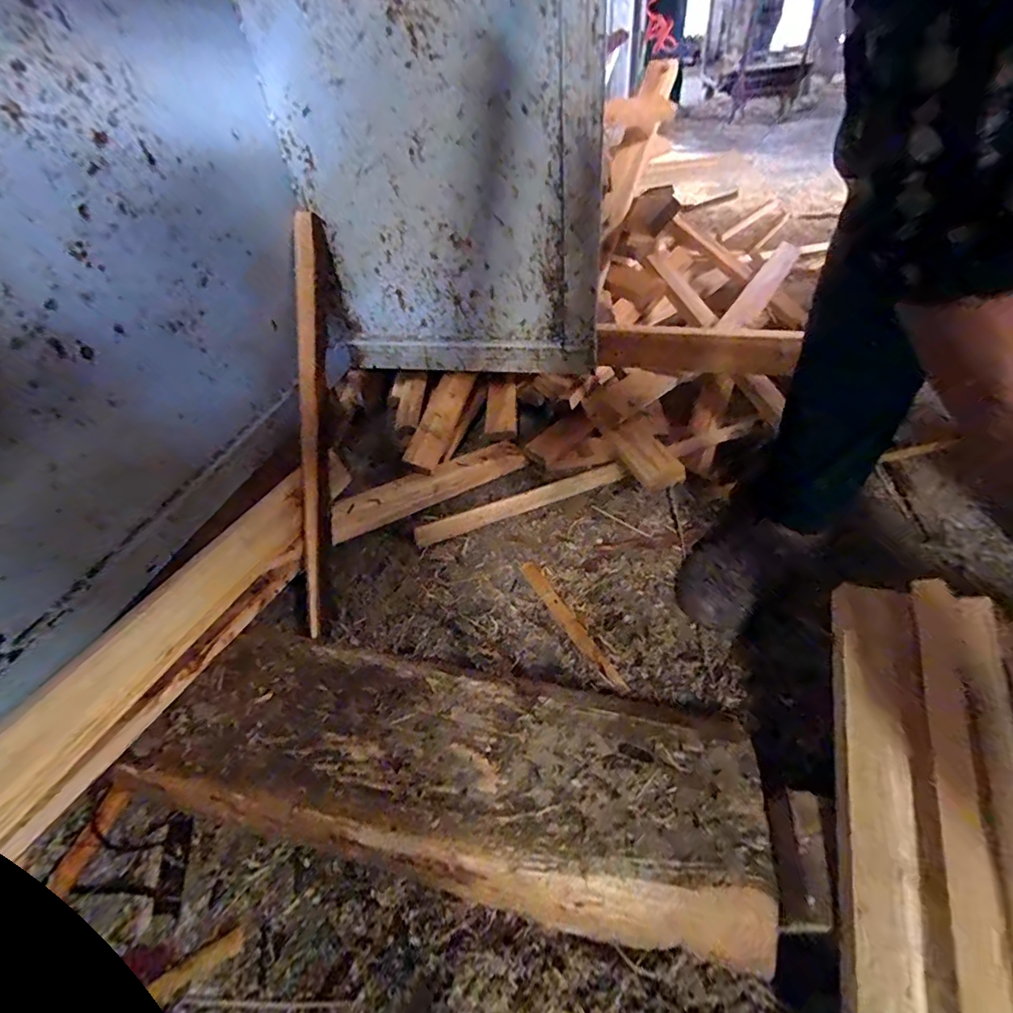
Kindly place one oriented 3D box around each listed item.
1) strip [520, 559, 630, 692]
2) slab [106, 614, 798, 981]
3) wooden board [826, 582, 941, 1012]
[{"bbox_3d":[0.065,0.119,0.518,0.018,0.005,0.182,-23,45,-17],"label":"strip"},{"bbox_3d":[-0.044,0.203,0.392,0.463,0.064,0.163,8,45,14],"label":"slab"},{"bbox_3d":[0.200,0.268,0.252,0.045,0.036,0.473,11,60,17],"label":"wooden board"}]

